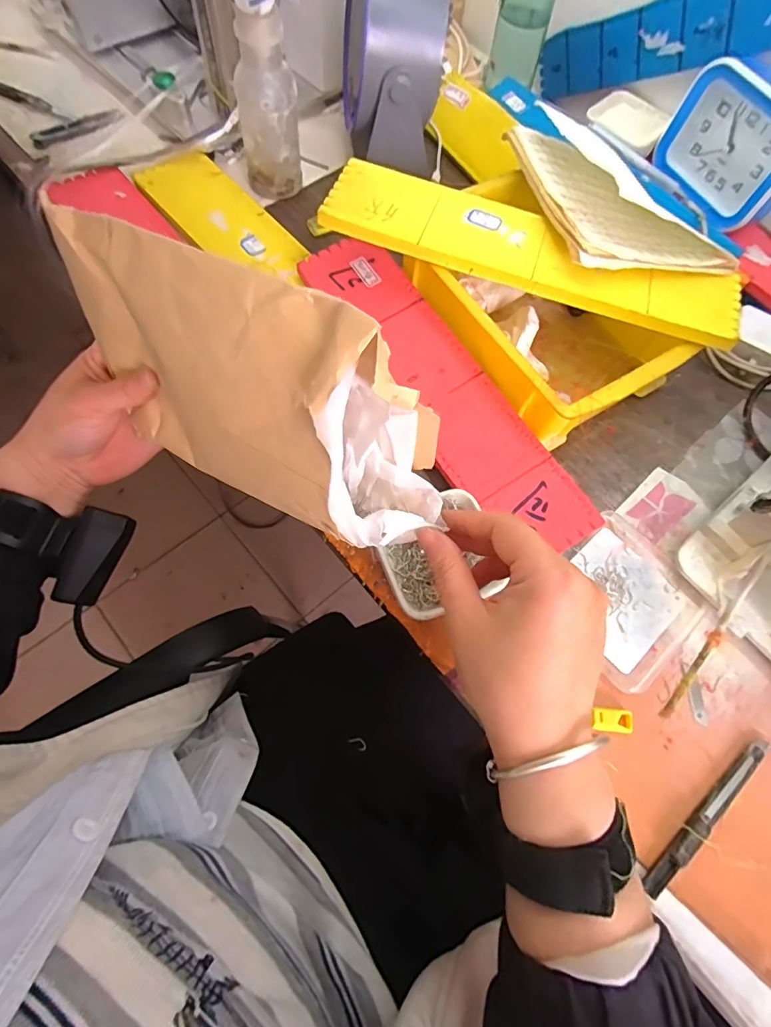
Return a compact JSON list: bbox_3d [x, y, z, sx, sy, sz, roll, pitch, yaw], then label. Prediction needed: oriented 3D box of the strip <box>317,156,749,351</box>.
[{"bbox_3d":[0.120,-0.219,0.396,0.346,0.011,0.077,20,68,3],"label":"strip"}]

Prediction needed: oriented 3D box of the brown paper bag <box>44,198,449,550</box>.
[{"bbox_3d":[-0.083,-0.081,0.279,0.252,0.142,0.079,29,40,24],"label":"brown paper bag"}]

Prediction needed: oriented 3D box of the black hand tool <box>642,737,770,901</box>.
[{"bbox_3d":[0.216,0.198,0.314,0.132,0.009,0.012,-36,75,-17],"label":"black hand tool"}]

